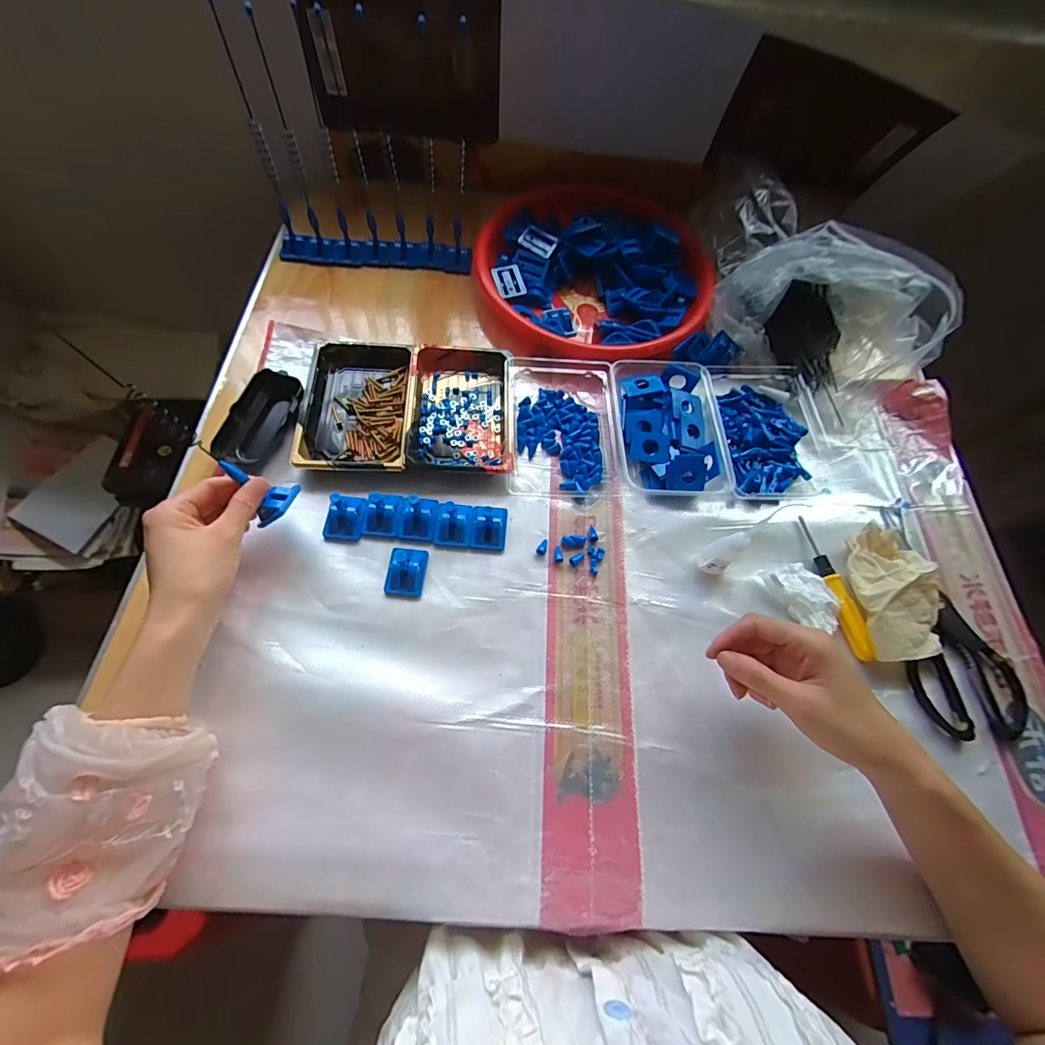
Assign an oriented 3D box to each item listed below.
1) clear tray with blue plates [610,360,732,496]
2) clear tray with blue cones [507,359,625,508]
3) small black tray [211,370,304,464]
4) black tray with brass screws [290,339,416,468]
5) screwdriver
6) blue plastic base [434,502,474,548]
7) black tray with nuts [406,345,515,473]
[{"bbox_3d":[0.155,-0.102,0.494,0.112,0.034,0.162,0,64,-4],"label":"clear tray with blue plates"},{"bbox_3d":[0.043,-0.110,0.494,0.114,0.032,0.174,0,64,-3],"label":"clear tray with blue cones"},{"bbox_3d":[-0.262,-0.104,0.464,0.054,0.029,0.098,12,64,2],"label":"small black tray"},{"bbox_3d":[-0.175,-0.124,0.491,0.110,0.021,0.164,0,64,-3],"label":"black tray with brass screws"},{"bbox_3d":[0.299,0.060,0.444,0.016,0.016,0.142,-9,65,-8],"label":"screwdriver"},{"bbox_3d":[-0.065,0.001,0.440,0.034,0.017,0.041,6,64,-1],"label":"blue plastic base"},{"bbox_3d":[-0.067,-0.123,0.491,0.105,0.024,0.159,0,64,-4],"label":"black tray with nuts"}]

